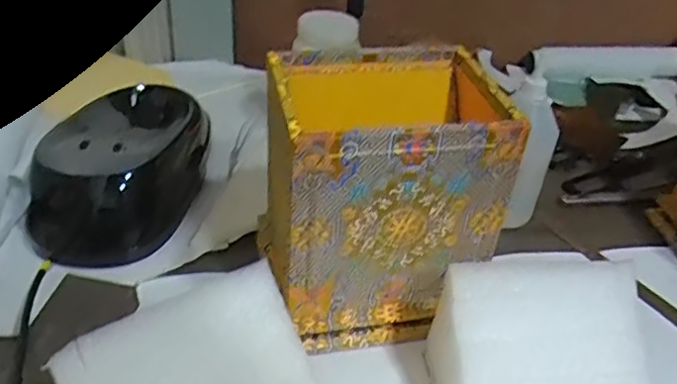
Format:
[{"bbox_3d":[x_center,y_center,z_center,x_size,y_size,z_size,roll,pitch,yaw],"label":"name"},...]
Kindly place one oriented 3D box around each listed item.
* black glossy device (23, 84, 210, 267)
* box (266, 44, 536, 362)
[{"bbox_3d":[-0.238,-0.045,0.684,0.150,0.083,0.276,6,38,1],"label":"black glossy device"},{"bbox_3d":[0.035,-0.001,0.543,0.177,0.211,0.159,-4,39,-12],"label":"box"}]

